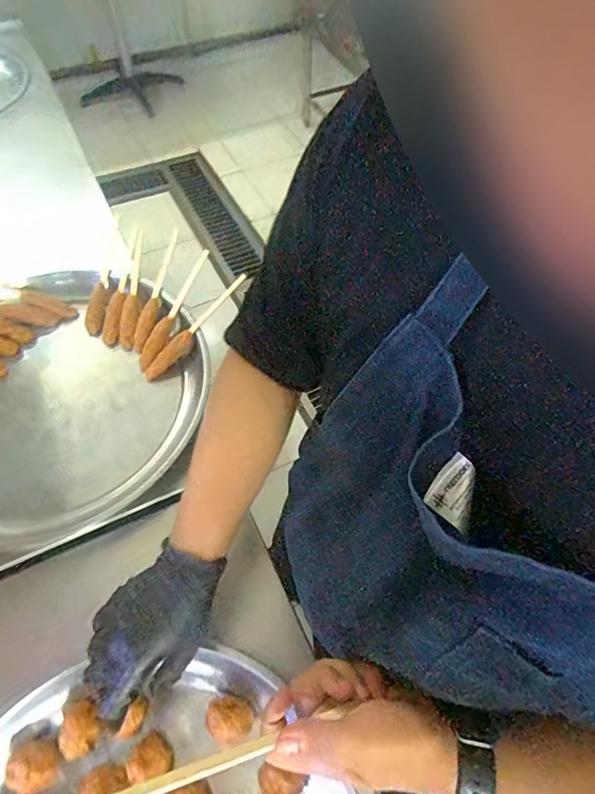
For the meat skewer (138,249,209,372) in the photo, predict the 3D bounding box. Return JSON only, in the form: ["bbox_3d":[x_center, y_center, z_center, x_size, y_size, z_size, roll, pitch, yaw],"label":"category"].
[{"bbox_3d":[-0.186,-0.134,0.693,0.027,0.019,0.206,25,80,12],"label":"meat skewer"}]

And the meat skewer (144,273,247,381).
[{"bbox_3d":[-0.150,-0.103,0.669,0.026,0.021,0.203,40,85,21],"label":"meat skewer"}]

